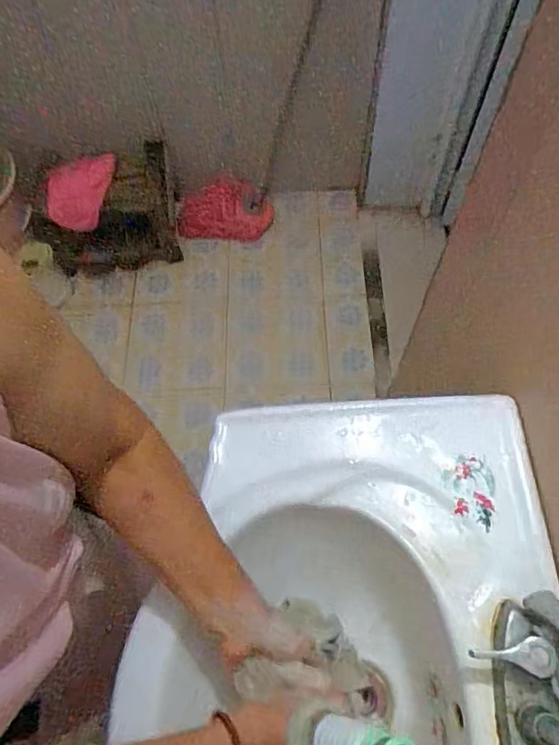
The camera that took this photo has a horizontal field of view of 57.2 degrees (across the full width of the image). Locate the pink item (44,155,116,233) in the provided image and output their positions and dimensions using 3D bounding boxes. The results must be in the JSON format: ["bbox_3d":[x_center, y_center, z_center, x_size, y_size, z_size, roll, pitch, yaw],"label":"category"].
[{"bbox_3d":[-0.590,-0.537,1.499,0.158,0.232,0.029,6,28,-39],"label":"pink item"}]

